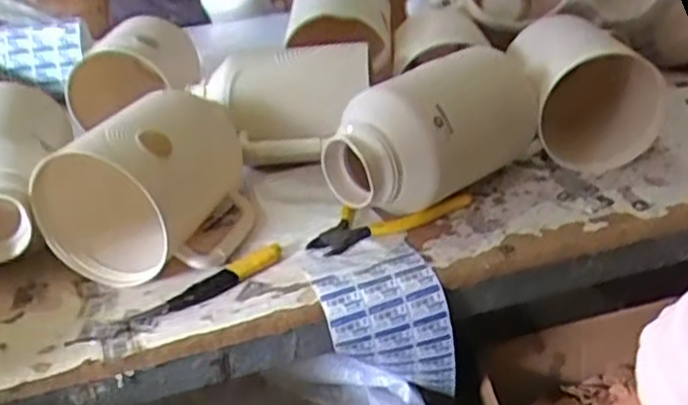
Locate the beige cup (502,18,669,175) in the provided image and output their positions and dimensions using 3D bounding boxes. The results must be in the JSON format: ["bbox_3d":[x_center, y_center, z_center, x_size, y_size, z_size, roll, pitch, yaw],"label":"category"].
[{"bbox_3d":[0.269,-0.128,0.822,0.150,0.133,0.137,-3,30,2],"label":"beige cup"}]

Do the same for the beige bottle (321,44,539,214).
[{"bbox_3d":[0.090,-0.073,0.751,0.241,0.102,0.103,-28,38,-36],"label":"beige bottle"}]

